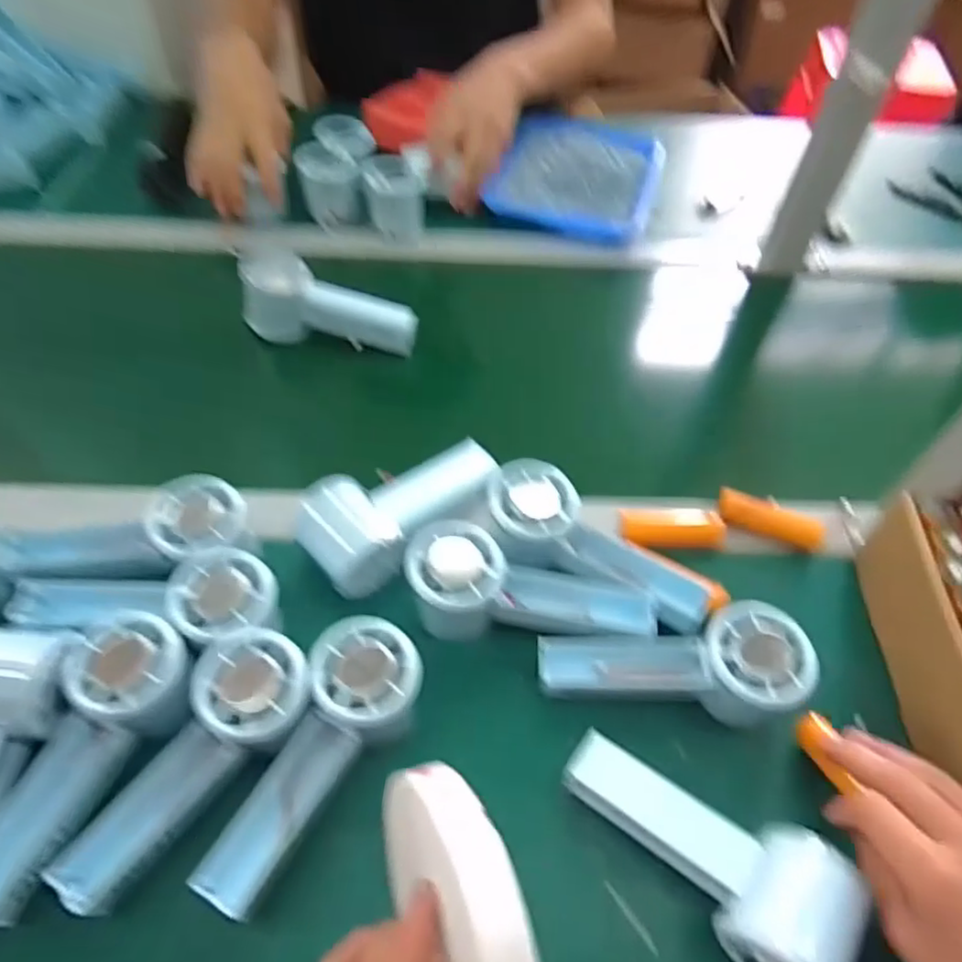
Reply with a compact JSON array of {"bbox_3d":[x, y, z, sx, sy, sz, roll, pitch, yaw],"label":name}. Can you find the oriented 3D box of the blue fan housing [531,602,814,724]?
[{"bbox_3d":[0.115,0.113,0.396,0.149,0.055,0.056,-5,53,11],"label":"blue fan housing"}]

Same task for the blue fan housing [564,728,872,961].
[{"bbox_3d":[0.111,0.192,0.341,0.147,0.056,0.068,31,59,19],"label":"blue fan housing"}]

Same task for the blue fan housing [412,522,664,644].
[{"bbox_3d":[0.031,0.068,0.417,0.148,0.063,0.053,4,54,1],"label":"blue fan housing"}]

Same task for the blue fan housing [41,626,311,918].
[{"bbox_3d":[-0.150,0.148,0.343,0.059,0.050,0.150,33,60,21],"label":"blue fan housing"}]

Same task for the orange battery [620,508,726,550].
[{"bbox_3d":[0.137,0.034,0.471,0.072,0.020,0.023,3,54,1],"label":"orange battery"}]

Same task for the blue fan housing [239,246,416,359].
[{"bbox_3d":[-0.136,-0.152,0.591,0.155,0.061,0.047,15,54,-8],"label":"blue fan housing"}]

